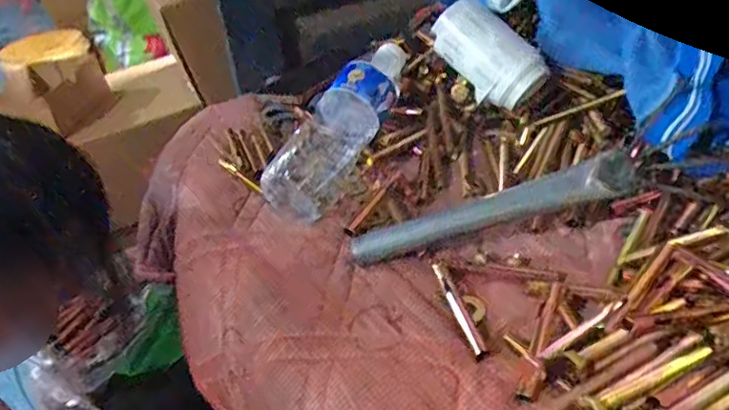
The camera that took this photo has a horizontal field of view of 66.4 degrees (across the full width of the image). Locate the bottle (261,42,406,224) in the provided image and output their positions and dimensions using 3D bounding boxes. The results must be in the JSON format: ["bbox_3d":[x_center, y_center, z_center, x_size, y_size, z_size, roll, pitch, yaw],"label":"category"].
[{"bbox_3d":[-0.022,-0.084,0.543,0.065,0.056,0.227,14,58,28],"label":"bottle"}]

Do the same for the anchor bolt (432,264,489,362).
[{"bbox_3d":[0.067,0.075,0.397,0.009,0.013,0.085,-14,35,-9],"label":"anchor bolt"}]

